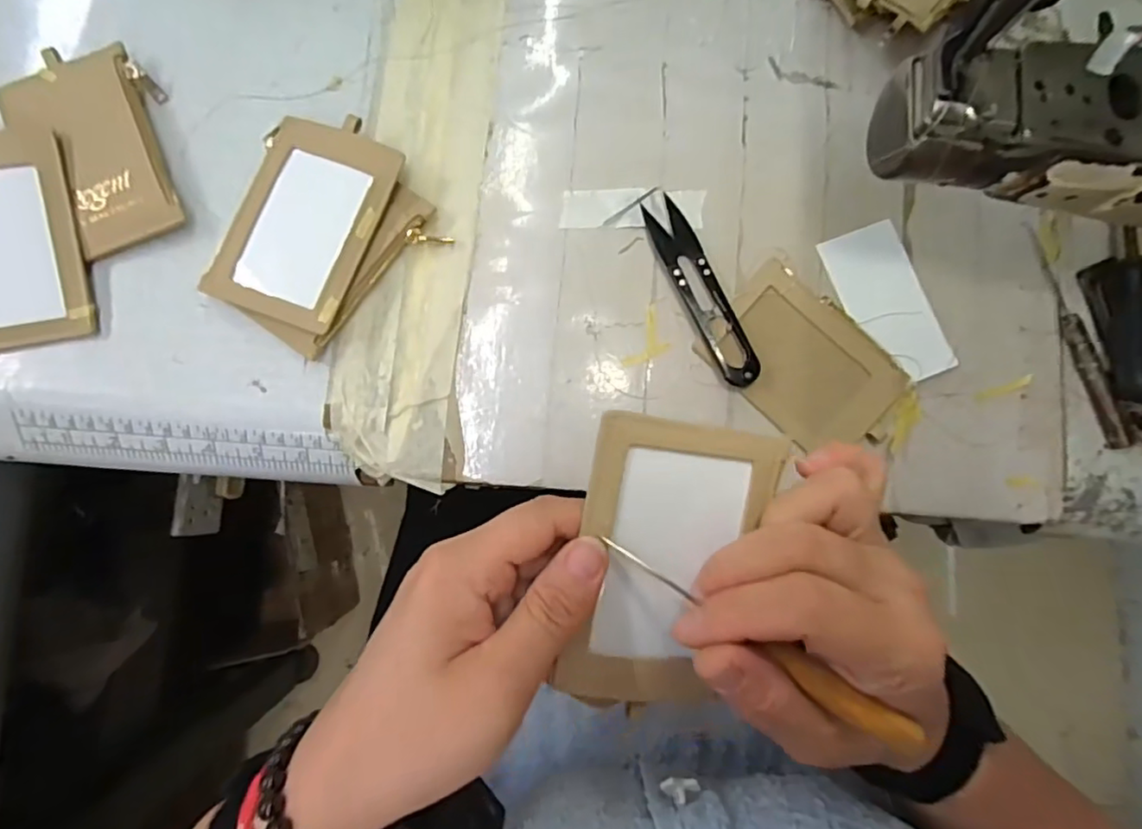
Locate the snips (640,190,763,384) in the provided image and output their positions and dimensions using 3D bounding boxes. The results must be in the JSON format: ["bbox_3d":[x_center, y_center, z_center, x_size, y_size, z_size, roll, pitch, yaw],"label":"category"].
[{"bbox_3d":[0.077,-0.072,0.350,0.025,0.012,0.119,-25,86,-5],"label":"snips"}]

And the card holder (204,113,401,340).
[{"bbox_3d":[-0.144,-0.106,0.325,0.074,0.007,0.111,21,83,4],"label":"card holder"}]

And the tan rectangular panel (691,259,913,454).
[{"bbox_3d":[0.137,-0.030,0.353,0.107,0.008,0.074,43,91,4],"label":"tan rectangular panel"}]

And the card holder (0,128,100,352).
[{"bbox_3d":[-0.299,-0.093,0.313,0.075,0.007,0.115,-12,91,-9],"label":"card holder"}]

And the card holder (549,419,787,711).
[{"bbox_3d":[0.036,0.059,0.223,0.069,0.007,0.111,10,97,-10],"label":"card holder"}]

